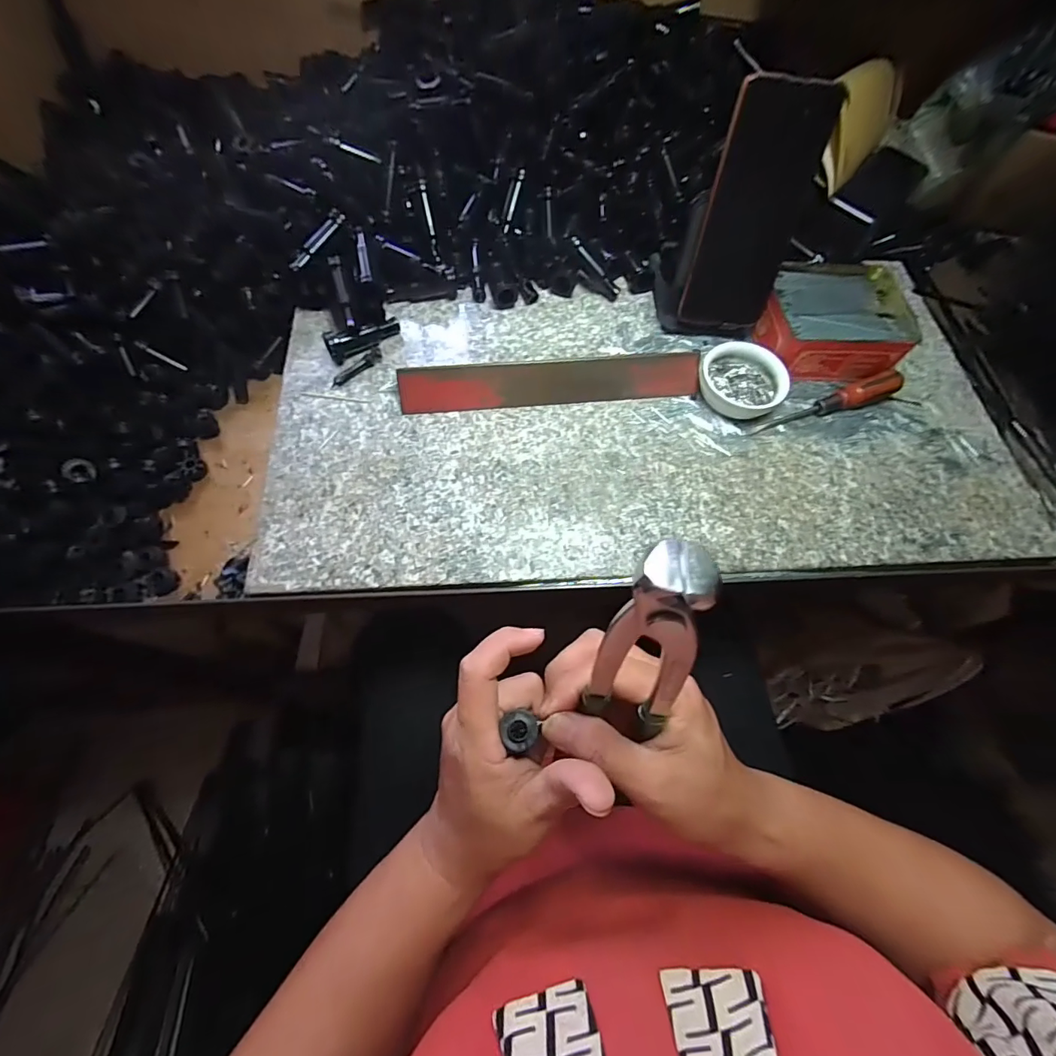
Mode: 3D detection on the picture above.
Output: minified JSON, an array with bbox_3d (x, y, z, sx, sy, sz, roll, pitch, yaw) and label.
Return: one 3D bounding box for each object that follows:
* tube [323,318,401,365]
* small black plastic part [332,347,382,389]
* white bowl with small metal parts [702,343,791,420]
[{"bbox_3d":[-0.143,-0.168,0.414,0.067,0.022,0.017,-30,71,-15],"label":"tube"},{"bbox_3d":[-0.145,-0.137,0.401,0.049,0.009,0.011,-40,74,-19],"label":"small black plastic part"},{"bbox_3d":[0.186,-0.129,0.413,0.071,0.028,0.060,16,66,4],"label":"white bowl with small metal parts"}]

